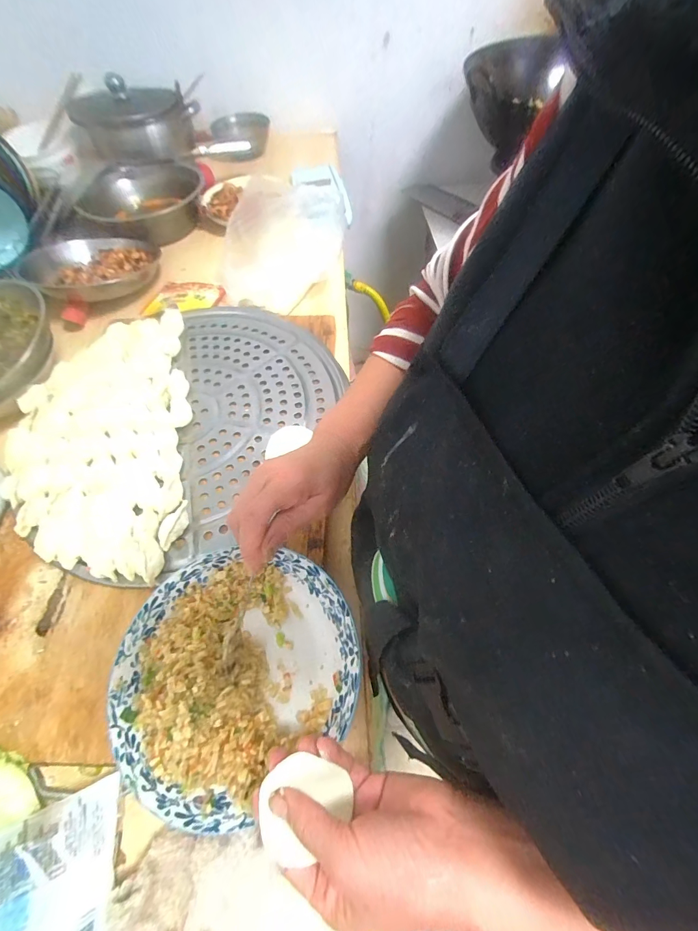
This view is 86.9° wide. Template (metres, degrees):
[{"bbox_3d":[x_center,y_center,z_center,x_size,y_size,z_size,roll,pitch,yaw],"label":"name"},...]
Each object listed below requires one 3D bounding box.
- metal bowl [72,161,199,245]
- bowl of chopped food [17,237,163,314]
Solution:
[{"bbox_3d":[-0.449,-0.561,0.796,0.263,0.089,0.272,-1,59,1],"label":"metal bowl"},{"bbox_3d":[-0.446,-0.355,0.664,0.189,0.058,0.220,37,67,21],"label":"bowl of chopped food"}]

